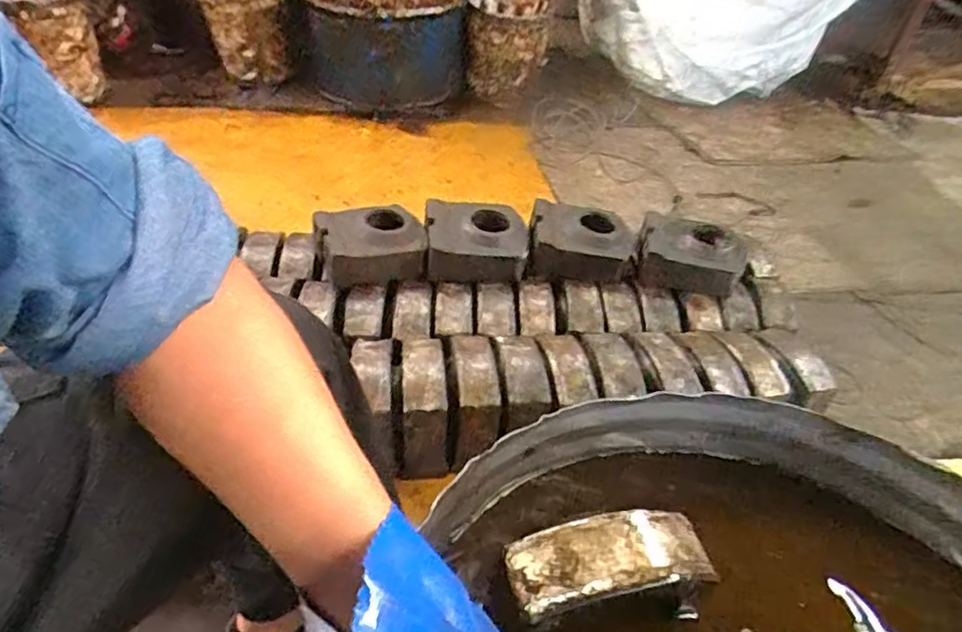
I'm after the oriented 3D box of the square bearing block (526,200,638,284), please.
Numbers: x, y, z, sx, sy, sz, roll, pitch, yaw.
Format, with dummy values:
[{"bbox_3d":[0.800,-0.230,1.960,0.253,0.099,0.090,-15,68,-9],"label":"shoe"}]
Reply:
[{"bbox_3d":[0.188,-0.135,1.186,0.191,0.109,0.128,9,39,5],"label":"square bearing block"}]

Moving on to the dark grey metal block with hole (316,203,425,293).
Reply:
[{"bbox_3d":[-0.194,-0.124,1.095,0.186,0.075,0.117,-4,40,-12],"label":"dark grey metal block with hole"}]

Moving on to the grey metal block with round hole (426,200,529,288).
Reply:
[{"bbox_3d":[-0.009,-0.137,1.136,0.186,0.095,0.132,3,39,-2],"label":"grey metal block with round hole"}]

